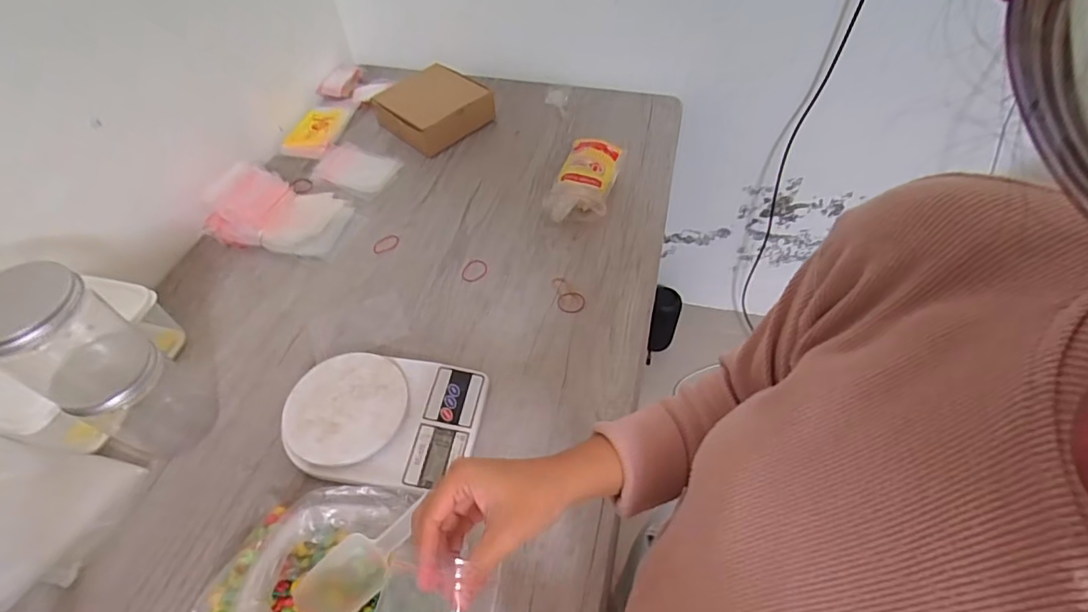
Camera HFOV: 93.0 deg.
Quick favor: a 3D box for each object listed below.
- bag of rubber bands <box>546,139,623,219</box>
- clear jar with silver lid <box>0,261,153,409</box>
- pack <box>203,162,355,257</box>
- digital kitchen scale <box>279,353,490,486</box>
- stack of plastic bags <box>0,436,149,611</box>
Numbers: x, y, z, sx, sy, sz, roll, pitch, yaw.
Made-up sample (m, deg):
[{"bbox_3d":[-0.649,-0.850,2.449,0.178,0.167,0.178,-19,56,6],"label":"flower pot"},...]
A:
[{"bbox_3d":[0.063,-0.194,0.797,0.090,0.044,0.160,13,54,12],"label":"bag of rubber bands"},{"bbox_3d":[-0.415,0.030,0.450,0.073,0.128,0.084,34,61,24],"label":"clear jar with silver lid"},{"bbox_3d":[-0.390,-0.142,0.761,0.181,0.069,0.112,7,53,8],"label":"pack"},{"bbox_3d":[-0.176,0.126,0.579,0.202,0.043,0.145,6,53,7],"label":"digital kitchen scale"},{"bbox_3d":[-0.533,0.212,0.514,0.186,0.037,0.145,6,53,7],"label":"stack of plastic bags"}]

